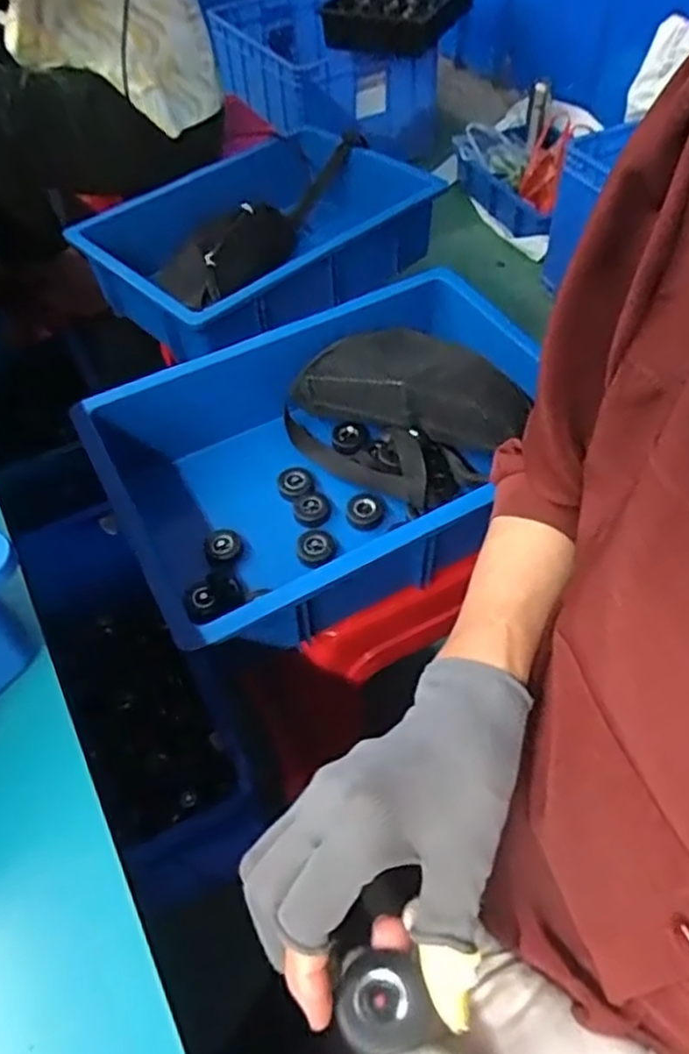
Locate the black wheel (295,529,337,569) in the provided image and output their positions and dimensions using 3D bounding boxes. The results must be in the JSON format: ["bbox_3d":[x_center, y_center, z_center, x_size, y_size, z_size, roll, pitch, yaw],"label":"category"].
[{"bbox_3d":[-0.029,0.021,0.698,0.037,0.018,0.039,-1,52,2],"label":"black wheel"}]

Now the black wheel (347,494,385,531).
[{"bbox_3d":[0.021,-0.015,0.718,0.038,0.015,0.040,-1,52,2],"label":"black wheel"}]

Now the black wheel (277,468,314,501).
[{"bbox_3d":[-0.051,-0.047,0.745,0.040,0.012,0.037,-1,52,2],"label":"black wheel"}]

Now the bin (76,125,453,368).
[{"bbox_3d":[-0.101,-0.399,1.022,0.312,0.150,0.496,36,62,26],"label":"bin"}]

